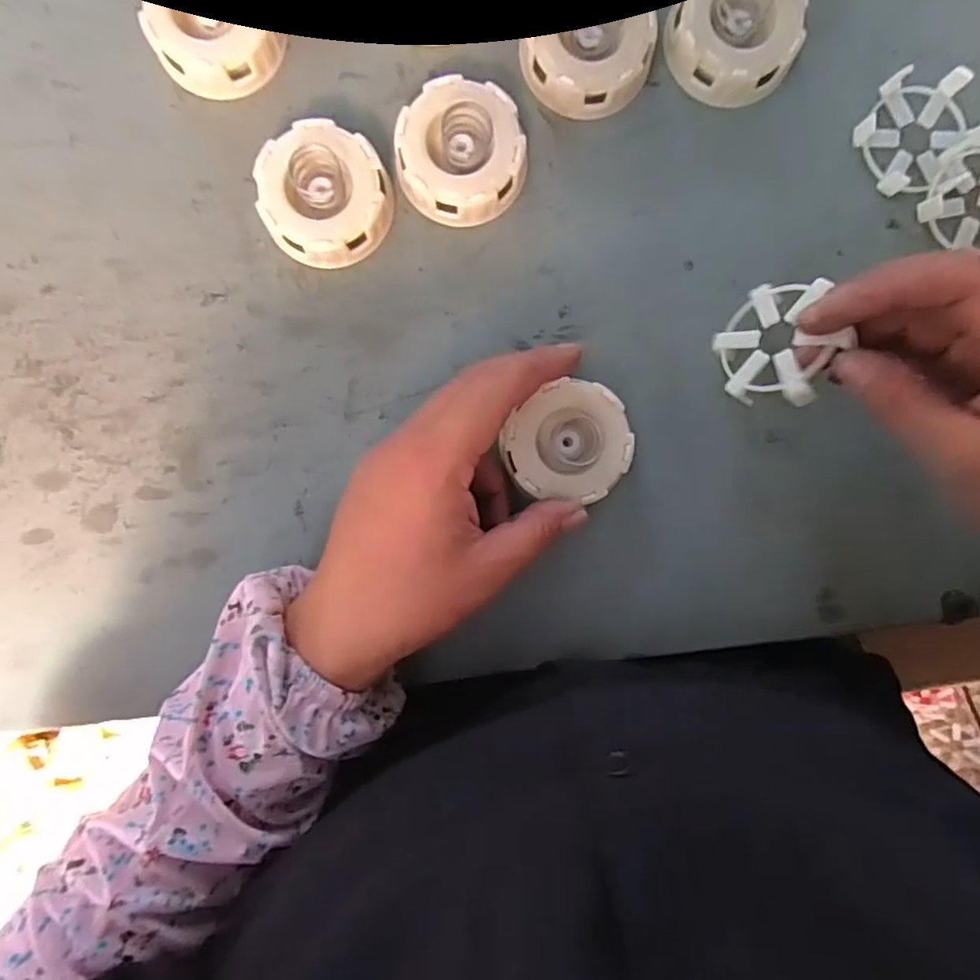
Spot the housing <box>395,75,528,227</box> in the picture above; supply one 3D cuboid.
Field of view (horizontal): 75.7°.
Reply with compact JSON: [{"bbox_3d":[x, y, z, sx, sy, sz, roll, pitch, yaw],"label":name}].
[{"bbox_3d":[-0.013,-0.161,0.304,0.059,0.020,0.060,0,91,0],"label":"housing"}]

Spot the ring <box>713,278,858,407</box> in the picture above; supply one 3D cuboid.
[{"bbox_3d":[0.132,-0.067,0.289,0.052,0.008,0.061,-23,60,37],"label":"ring"}]

